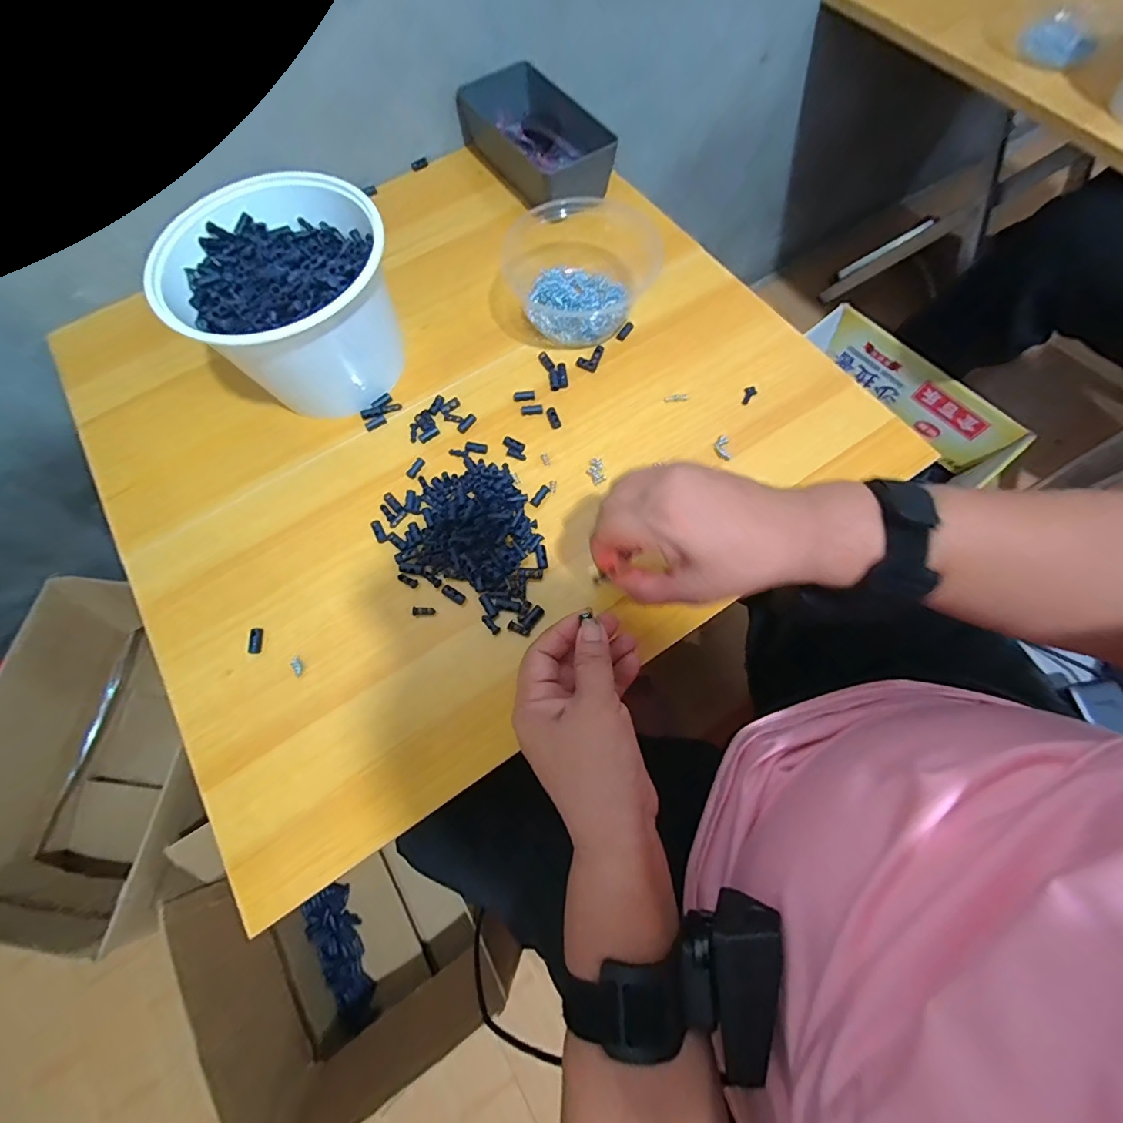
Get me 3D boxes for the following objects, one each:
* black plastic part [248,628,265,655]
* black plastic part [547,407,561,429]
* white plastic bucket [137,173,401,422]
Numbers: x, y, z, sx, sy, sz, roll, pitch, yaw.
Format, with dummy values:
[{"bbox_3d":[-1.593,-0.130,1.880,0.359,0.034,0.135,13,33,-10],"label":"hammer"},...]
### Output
[{"bbox_3d":[-0.227,0.059,0.355,0.006,0.010,0.019,-8,70,-2],"label":"black plastic part"},{"bbox_3d":[-0.006,-0.124,0.414,0.008,0.004,0.020,-19,70,-5],"label":"black plastic part"},{"bbox_3d":[-0.213,-0.208,0.391,0.161,0.104,0.150,-1,70,1],"label":"white plastic bucket"}]

